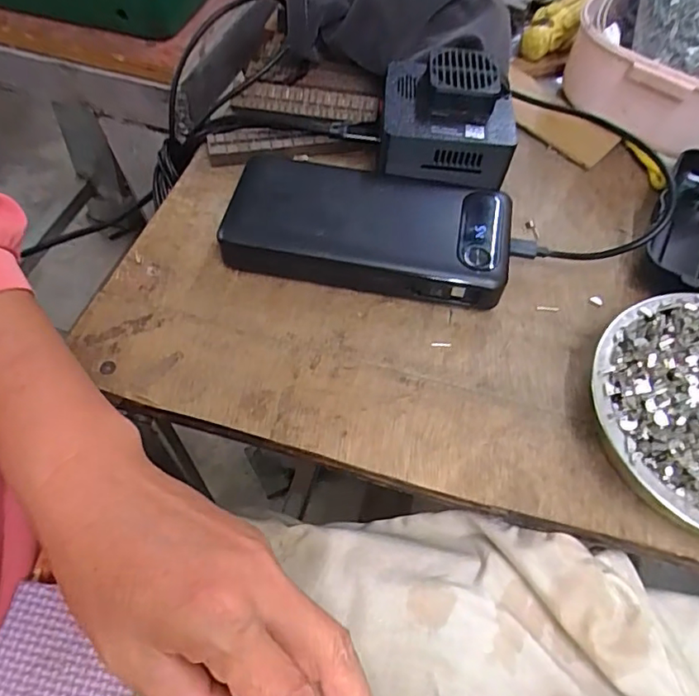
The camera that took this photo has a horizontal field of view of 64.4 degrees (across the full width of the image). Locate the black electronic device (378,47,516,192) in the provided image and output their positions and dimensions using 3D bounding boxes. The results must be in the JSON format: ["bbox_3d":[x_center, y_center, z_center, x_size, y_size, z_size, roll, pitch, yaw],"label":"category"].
[{"bbox_3d":[0.057,-0.137,0.321,0.074,0.034,0.076,5,58,1],"label":"black electronic device"}]

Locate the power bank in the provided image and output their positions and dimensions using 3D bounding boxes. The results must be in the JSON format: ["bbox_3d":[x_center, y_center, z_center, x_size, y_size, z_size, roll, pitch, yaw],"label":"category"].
[{"bbox_3d":[0.010,-0.067,0.310,0.152,0.027,0.069,10,58,4],"label":"power bank"}]

